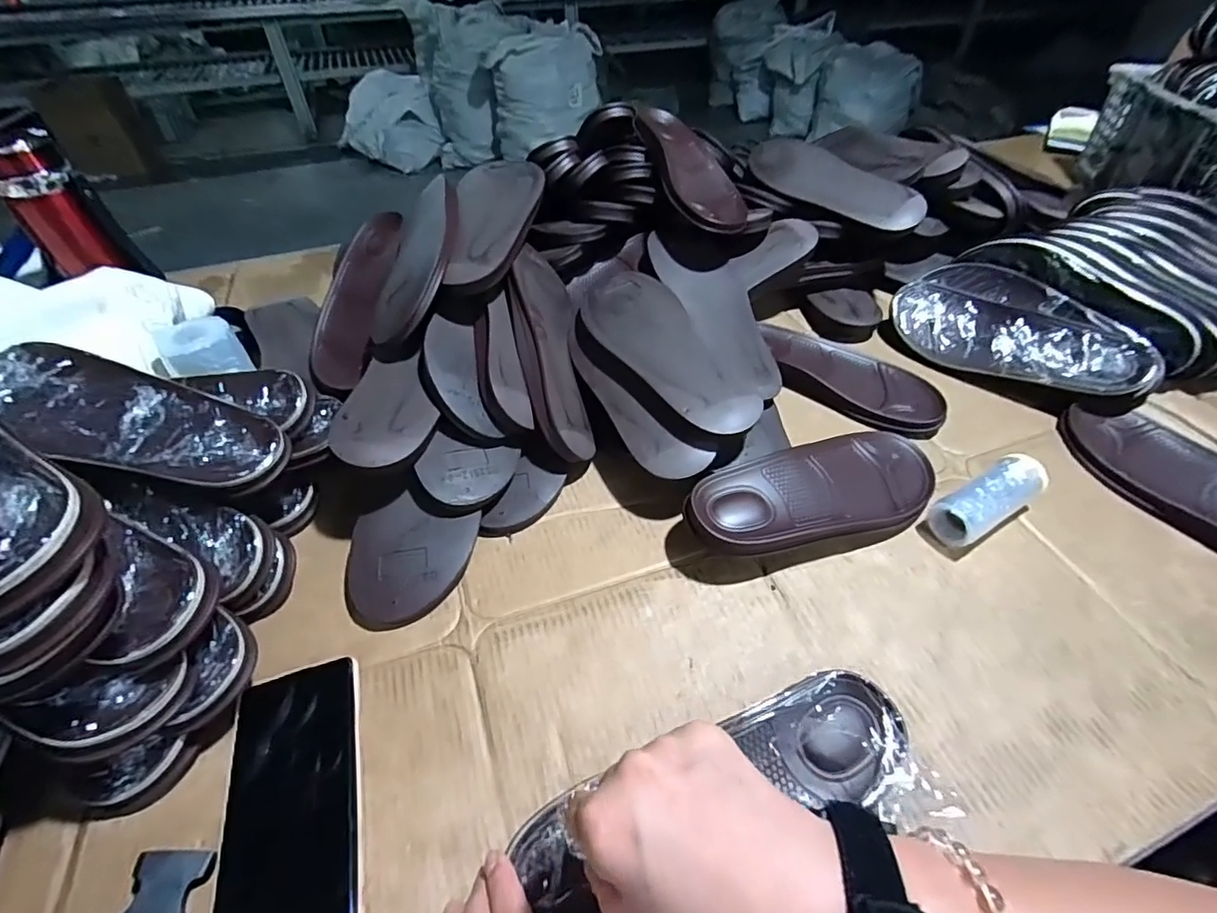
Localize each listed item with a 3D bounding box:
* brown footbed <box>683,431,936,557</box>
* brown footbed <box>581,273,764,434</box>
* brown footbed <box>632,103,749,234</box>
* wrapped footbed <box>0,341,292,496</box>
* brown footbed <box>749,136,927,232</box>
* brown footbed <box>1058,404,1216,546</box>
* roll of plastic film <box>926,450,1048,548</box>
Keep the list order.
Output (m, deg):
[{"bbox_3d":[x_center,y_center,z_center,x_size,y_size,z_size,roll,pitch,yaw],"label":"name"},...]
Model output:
[{"bbox_3d":[0.183,0.030,0.469,0.248,0.053,0.095,-18,46,-16],"label":"brown footbed"},{"bbox_3d":[0.047,-0.104,0.525,0.099,0.039,0.249,-19,48,-17],"label":"brown footbed"},{"bbox_3d":[0.099,-0.361,0.659,0.094,0.031,0.262,-11,60,-10],"label":"brown footbed"},{"bbox_3d":[-0.382,-0.029,0.425,0.252,0.020,0.088,19,51,7],"label":"wrapped footbed"},{"bbox_3d":[0.292,-0.359,0.721,0.094,0.025,0.248,-40,60,-9],"label":"brown footbed"},{"bbox_3d":[0.538,0.035,0.479,0.105,0.030,0.248,-19,47,-17],"label":"brown footbed"},{"bbox_3d":[0.327,0.037,0.464,0.106,0.041,0.037,-24,49,-22],"label":"roll of plastic film"}]

